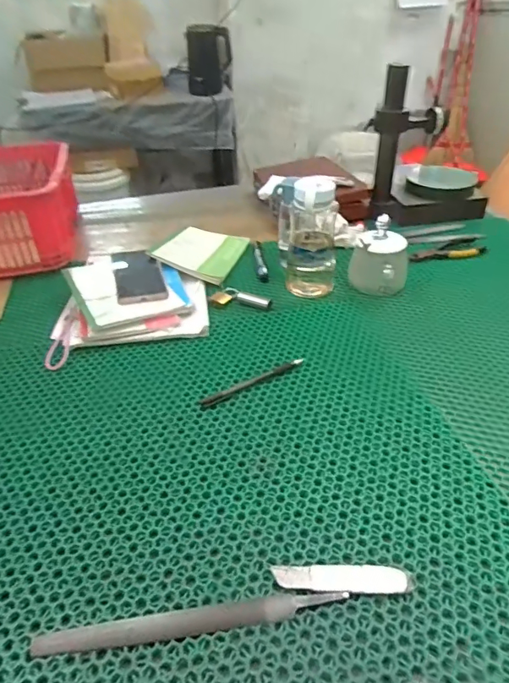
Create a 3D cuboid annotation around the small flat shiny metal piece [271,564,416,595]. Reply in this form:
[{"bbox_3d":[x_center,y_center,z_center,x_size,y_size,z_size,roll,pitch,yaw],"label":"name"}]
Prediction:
[{"bbox_3d":[0.073,0.198,0.397,0.112,0.005,0.022,1,36,3],"label":"small flat shiny metal piece"}]

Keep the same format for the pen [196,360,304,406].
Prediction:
[{"bbox_3d":[0.000,0.050,0.616,0.152,0.005,0.015,-22,40,-25],"label":"pen"}]

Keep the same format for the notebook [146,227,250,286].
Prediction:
[{"bbox_3d":[-0.094,-0.171,0.895,0.133,0.016,0.193,21,36,6],"label":"notebook"}]

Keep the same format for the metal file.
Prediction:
[{"bbox_3d":[-0.048,0.220,0.376,0.239,0.005,0.020,-6,36,-6],"label":"metal file"}]

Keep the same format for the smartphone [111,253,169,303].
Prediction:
[{"bbox_3d":[-0.194,-0.112,0.796,0.077,0.015,0.153,-11,43,-13],"label":"smartphone"}]

